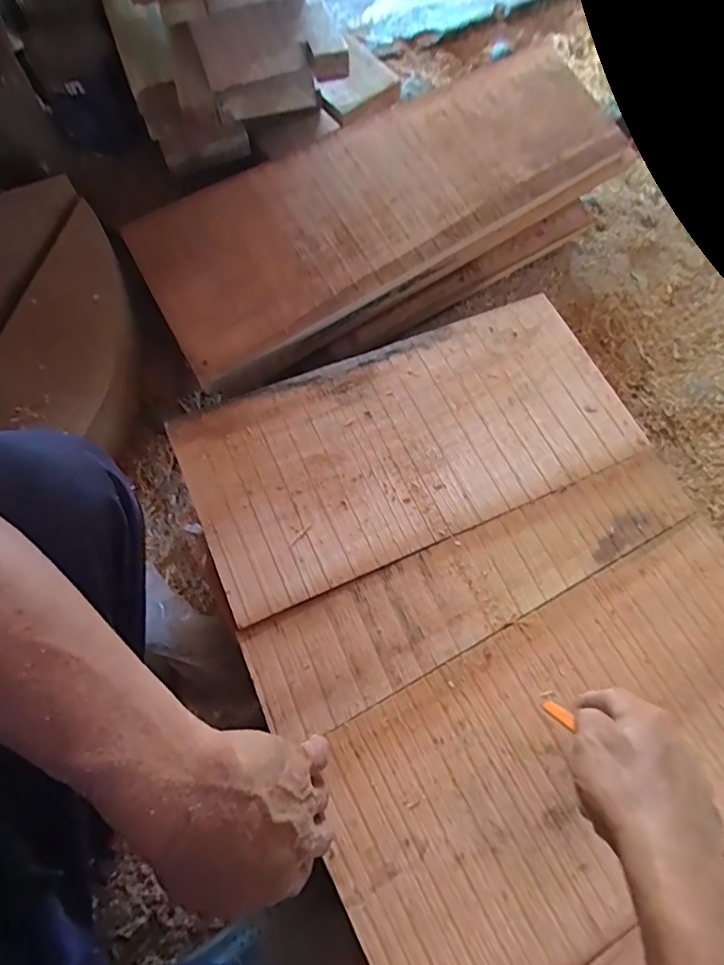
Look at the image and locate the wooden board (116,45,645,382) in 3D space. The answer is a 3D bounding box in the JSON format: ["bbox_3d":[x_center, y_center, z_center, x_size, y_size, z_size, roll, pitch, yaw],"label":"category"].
[{"bbox_3d":[0.042,-0.385,0.705,0.686,0.046,0.246,-30,81,-10],"label":"wooden board"}]

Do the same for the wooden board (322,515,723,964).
[{"bbox_3d":[0.210,0.243,0.478,0.494,0.014,0.244,-27,73,-10],"label":"wooden board"}]

